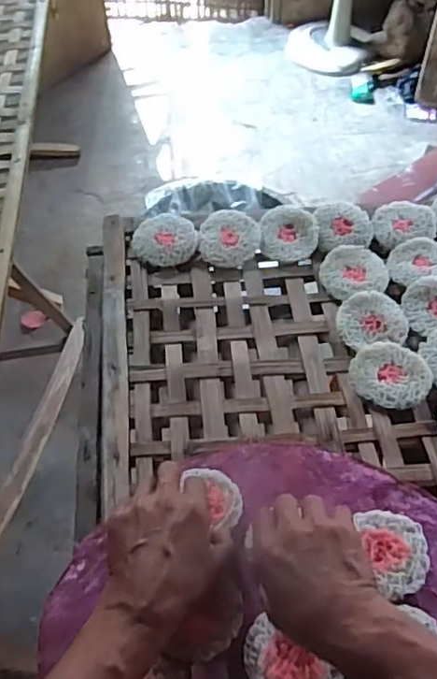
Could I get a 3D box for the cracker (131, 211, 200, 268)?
[{"bbox_3d":[-0.066,-0.124,0.755,0.078,0.018,0.078,-2,55,2],"label":"cracker"}]

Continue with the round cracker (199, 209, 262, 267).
[{"bbox_3d":[0.014,-0.126,0.752,0.073,0.022,0.082,-1,55,2],"label":"round cracker"}]

